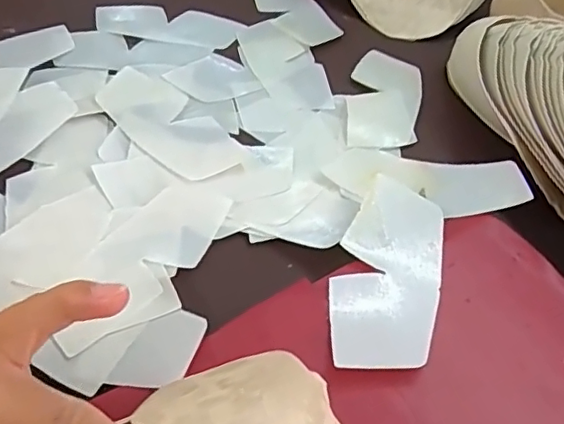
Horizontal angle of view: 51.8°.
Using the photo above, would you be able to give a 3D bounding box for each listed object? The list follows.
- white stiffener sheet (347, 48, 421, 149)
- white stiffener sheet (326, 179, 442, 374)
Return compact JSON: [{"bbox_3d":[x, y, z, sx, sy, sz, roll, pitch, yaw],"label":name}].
[{"bbox_3d":[0.083,-0.093,0.472,0.056,0.007,0.124,12,49,5],"label":"white stiffener sheet"},{"bbox_3d":[0.060,0.033,0.327,0.055,0.016,0.136,15,49,8],"label":"white stiffener sheet"}]

